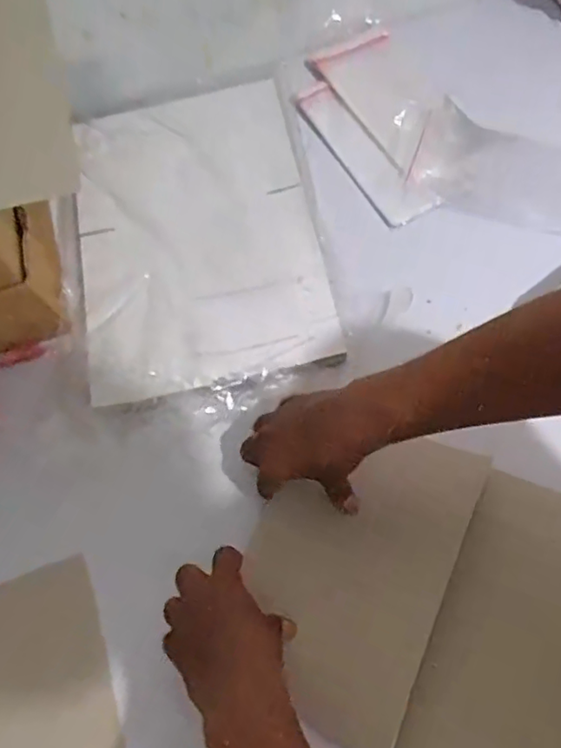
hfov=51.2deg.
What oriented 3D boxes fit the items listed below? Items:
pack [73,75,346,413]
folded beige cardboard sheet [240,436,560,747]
[{"bbox_3d":[-0.087,-0.147,0.594,0.233,0.024,0.361,-11,70,-3],"label":"pack"},{"bbox_3d":[0.118,0.175,0.464,0.279,0.037,0.234,24,72,10],"label":"folded beige cardboard sheet"}]

